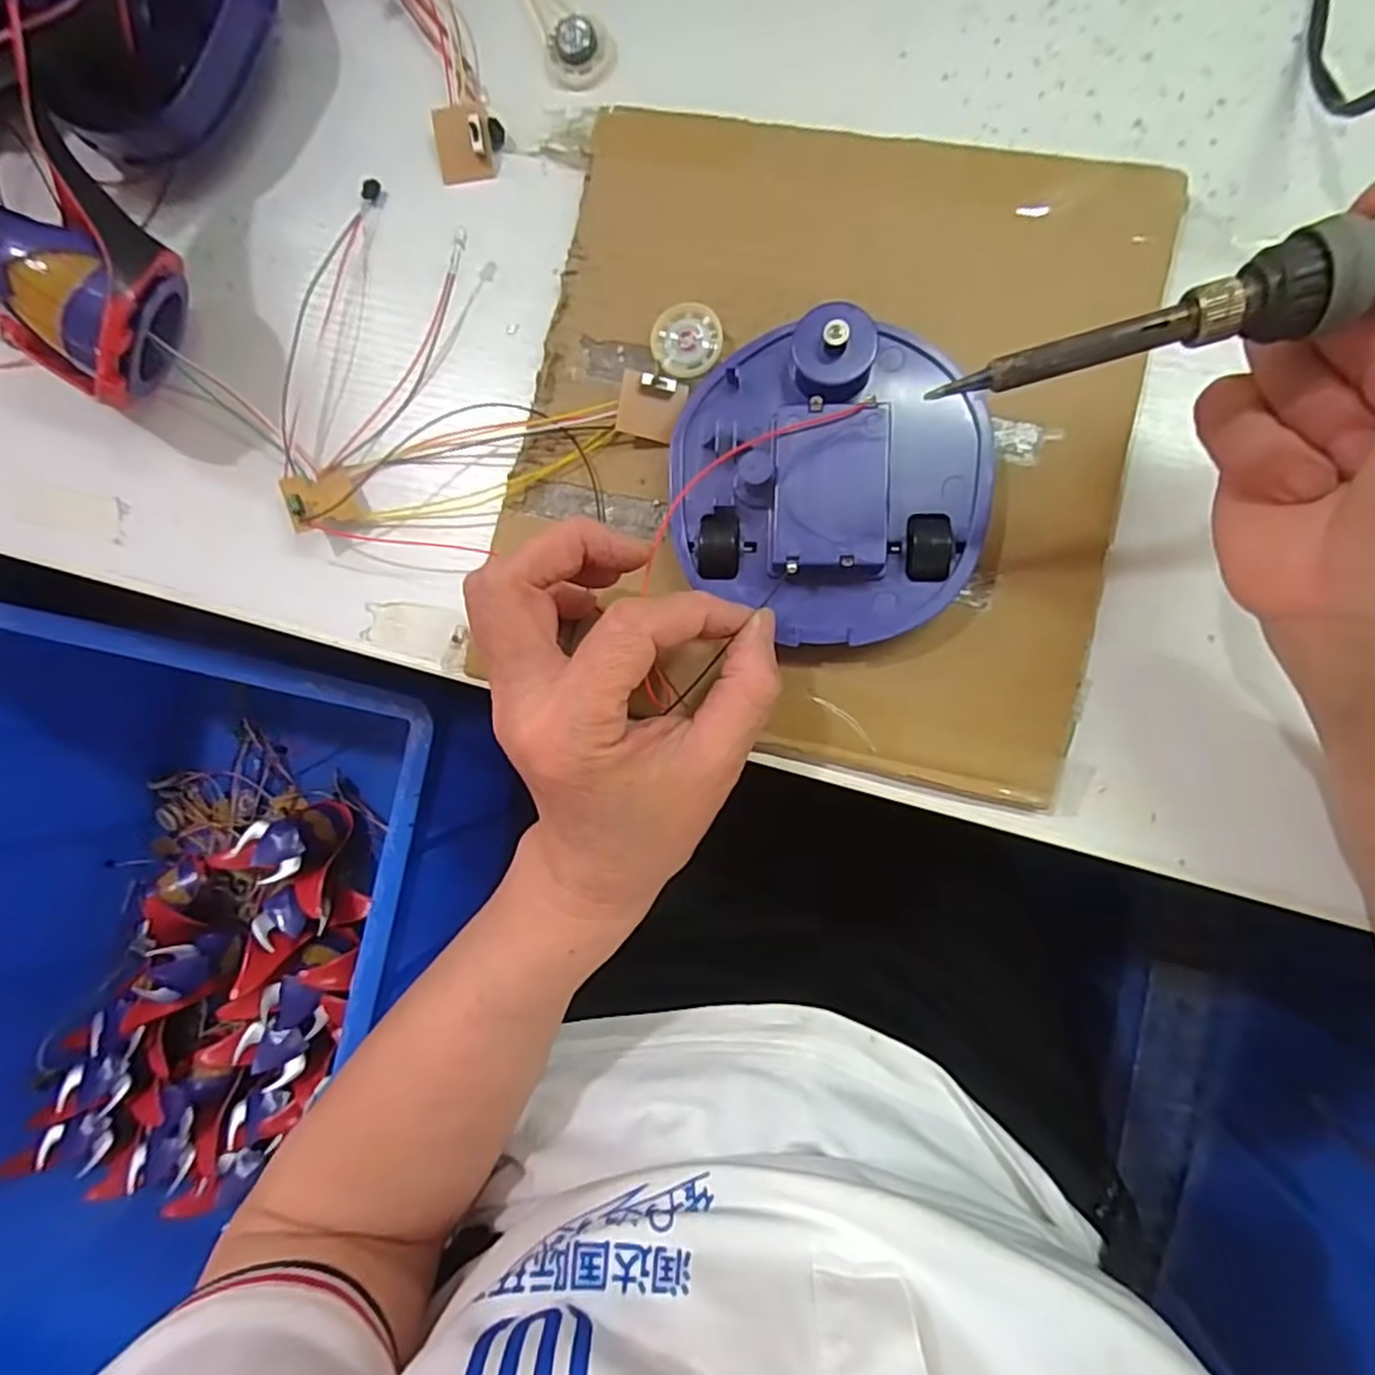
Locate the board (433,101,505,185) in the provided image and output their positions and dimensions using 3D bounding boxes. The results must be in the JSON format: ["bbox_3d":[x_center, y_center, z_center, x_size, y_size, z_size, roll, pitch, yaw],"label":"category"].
[{"bbox_3d":[-0.087,-0.217,0.267,0.027,0.012,0.026,-3,87,6],"label":"board"}]

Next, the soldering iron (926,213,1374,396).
[{"bbox_3d":[0.165,-0.094,0.138,0.212,0.014,0.017,-11,87,14],"label":"soldering iron"}]

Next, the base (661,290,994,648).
[{"bbox_3d":[0.047,-0.068,0.232,0.103,0.027,0.103,0,88,6],"label":"base"}]

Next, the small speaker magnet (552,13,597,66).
[{"bbox_3d":[-0.044,-0.251,0.262,0.016,0.010,0.013,-16,86,5],"label":"small speaker magnet"}]

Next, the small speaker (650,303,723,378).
[{"bbox_3d":[0.000,-0.127,0.250,0.025,0.009,0.027,0,88,6],"label":"small speaker"}]

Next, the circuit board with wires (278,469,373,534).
[{"bbox_3d":[-0.144,-0.075,0.267,0.028,0.004,0.023,-21,80,-25],"label":"circuit board with wires"}]

